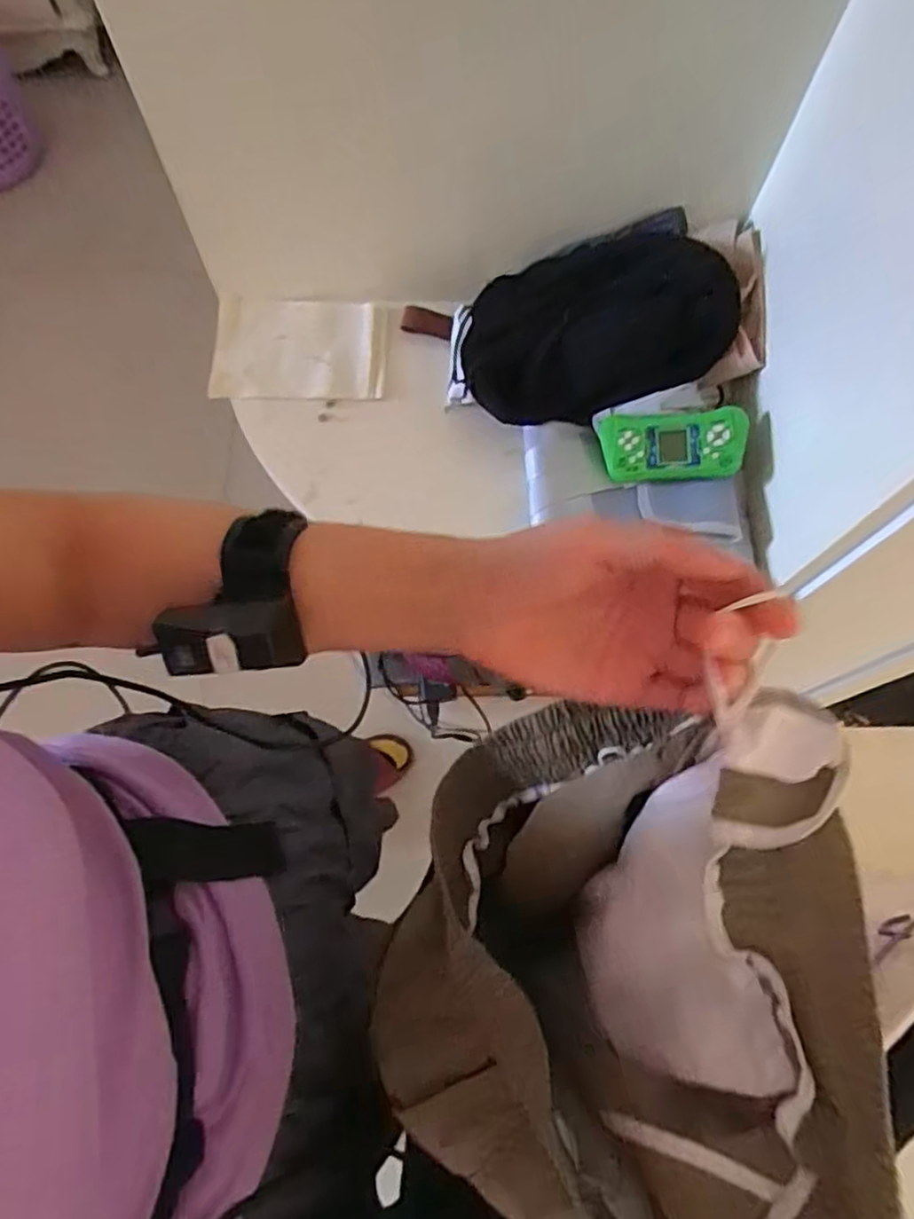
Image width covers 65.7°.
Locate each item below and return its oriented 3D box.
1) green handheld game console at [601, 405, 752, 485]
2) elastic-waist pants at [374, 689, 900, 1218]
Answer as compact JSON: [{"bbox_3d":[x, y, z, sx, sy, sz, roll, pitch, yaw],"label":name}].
[{"bbox_3d":[0.216,-0.163,0.709,0.137,0.025,0.070,-2,72,13],"label":"green handheld game console"},{"bbox_3d":[0.055,0.167,0.346,0.172,0.219,0.242,5,72,0],"label":"elastic-waist pants"}]

